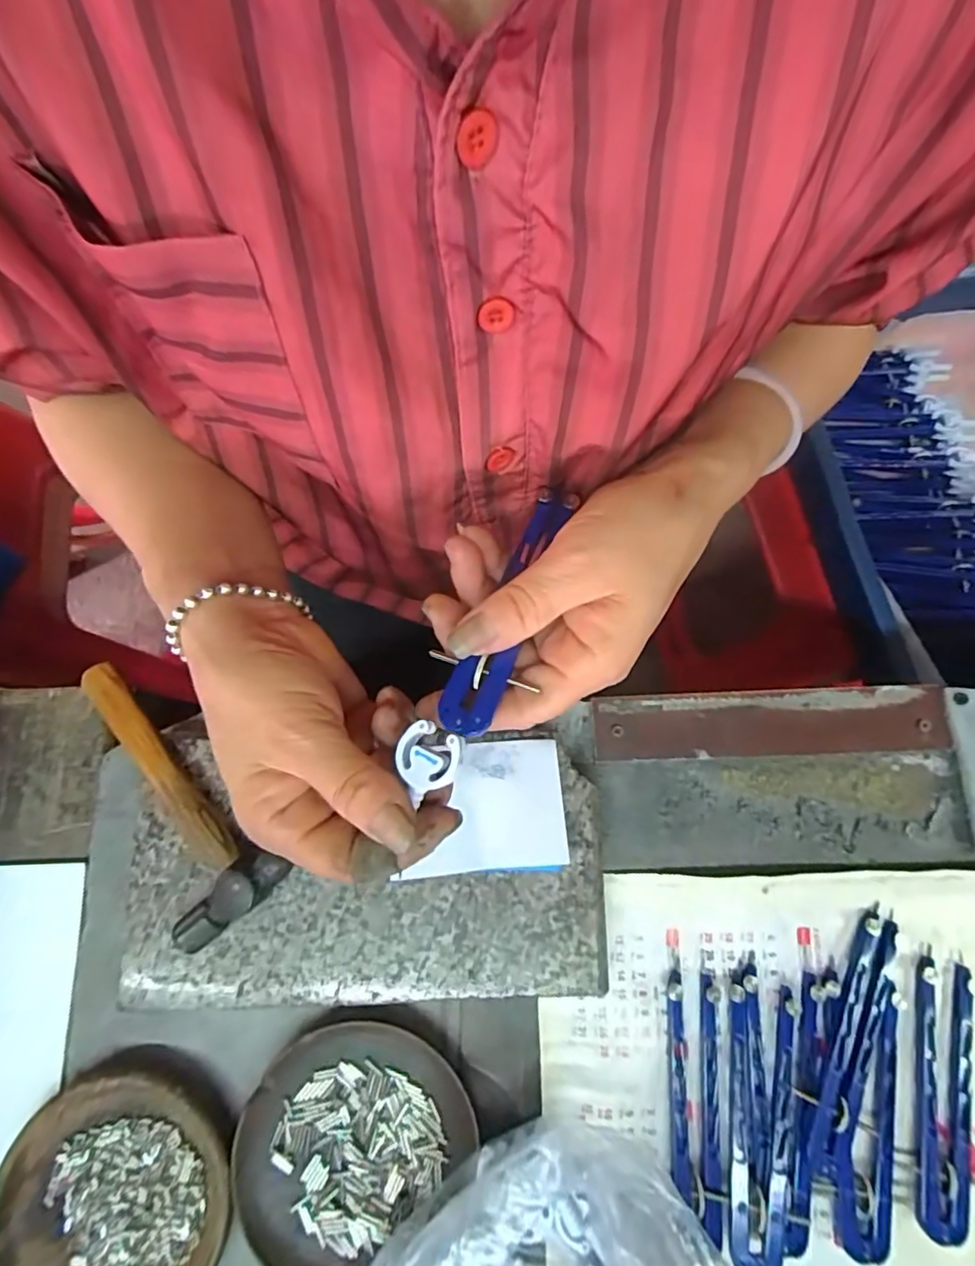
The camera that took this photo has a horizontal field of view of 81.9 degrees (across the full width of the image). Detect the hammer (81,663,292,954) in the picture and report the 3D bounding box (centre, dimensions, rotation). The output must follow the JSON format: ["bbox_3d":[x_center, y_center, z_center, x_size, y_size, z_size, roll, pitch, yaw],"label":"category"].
[{"bbox_3d":[-0.174,0.089,0.291,0.150,0.021,0.059,43,81,9],"label":"hammer"}]

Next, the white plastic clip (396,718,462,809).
[{"bbox_3d":[-0.023,0.049,0.211,0.023,0.008,0.028,26,79,6],"label":"white plastic clip"}]

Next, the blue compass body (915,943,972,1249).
[{"bbox_3d":[0.230,0.228,0.281,0.025,0.009,0.123,12,78,4],"label":"blue compass body"}]

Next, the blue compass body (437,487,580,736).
[{"bbox_3d":[0.008,-0.014,0.237,0.023,0.009,0.117,18,65,5],"label":"blue compass body"}]

